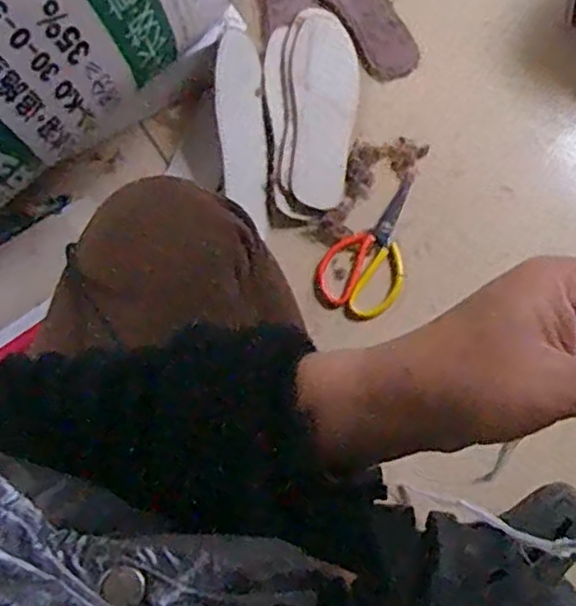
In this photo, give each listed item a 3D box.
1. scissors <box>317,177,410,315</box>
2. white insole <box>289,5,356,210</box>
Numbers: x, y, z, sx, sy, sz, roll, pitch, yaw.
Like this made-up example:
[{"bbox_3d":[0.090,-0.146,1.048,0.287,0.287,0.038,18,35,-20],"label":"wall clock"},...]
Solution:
[{"bbox_3d":[0.104,-0.063,0.776,0.090,0.007,0.170,32,78,10],"label":"scissors"},{"bbox_3d":[0.043,-0.232,0.810,0.074,0.004,0.251,2,79,-8],"label":"white insole"}]

